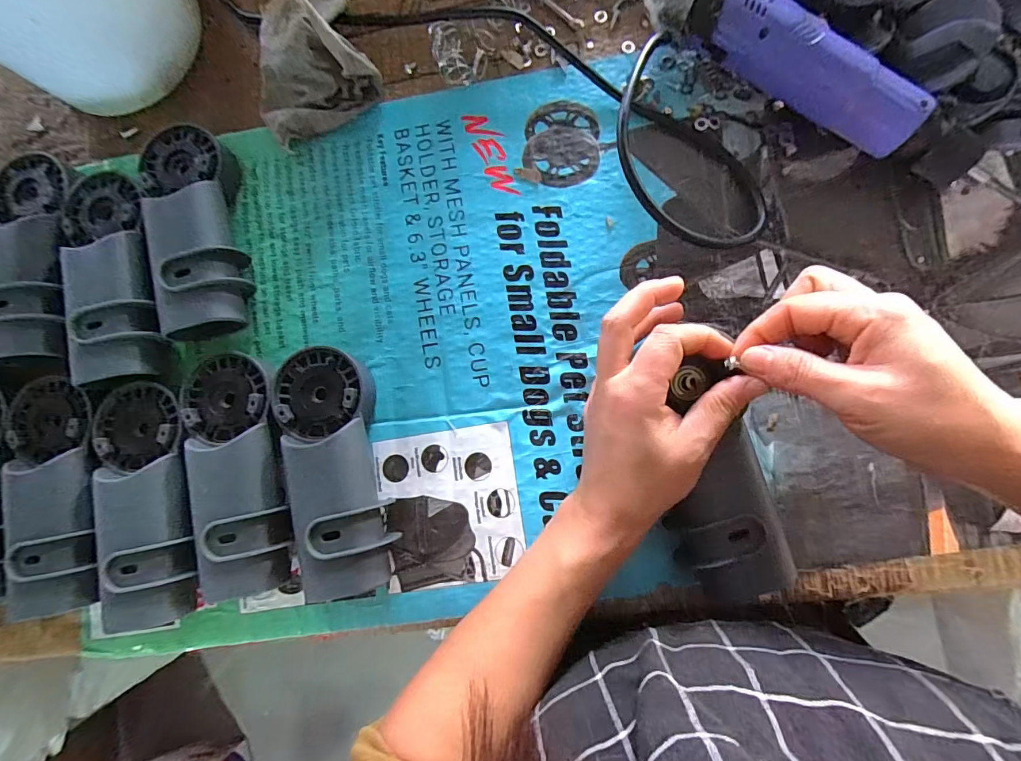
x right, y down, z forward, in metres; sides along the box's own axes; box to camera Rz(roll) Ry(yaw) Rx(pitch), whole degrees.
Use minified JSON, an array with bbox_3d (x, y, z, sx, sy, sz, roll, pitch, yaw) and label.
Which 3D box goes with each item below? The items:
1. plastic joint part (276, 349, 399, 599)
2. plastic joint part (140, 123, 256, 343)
[{"bbox_3d":[-0.117,0.057,0.302,0.061,0.044,0.161,-17,83,3],"label":"plastic joint part"},{"bbox_3d":[-0.232,-0.111,0.329,0.058,0.043,0.158,-18,83,3],"label":"plastic joint part"}]

